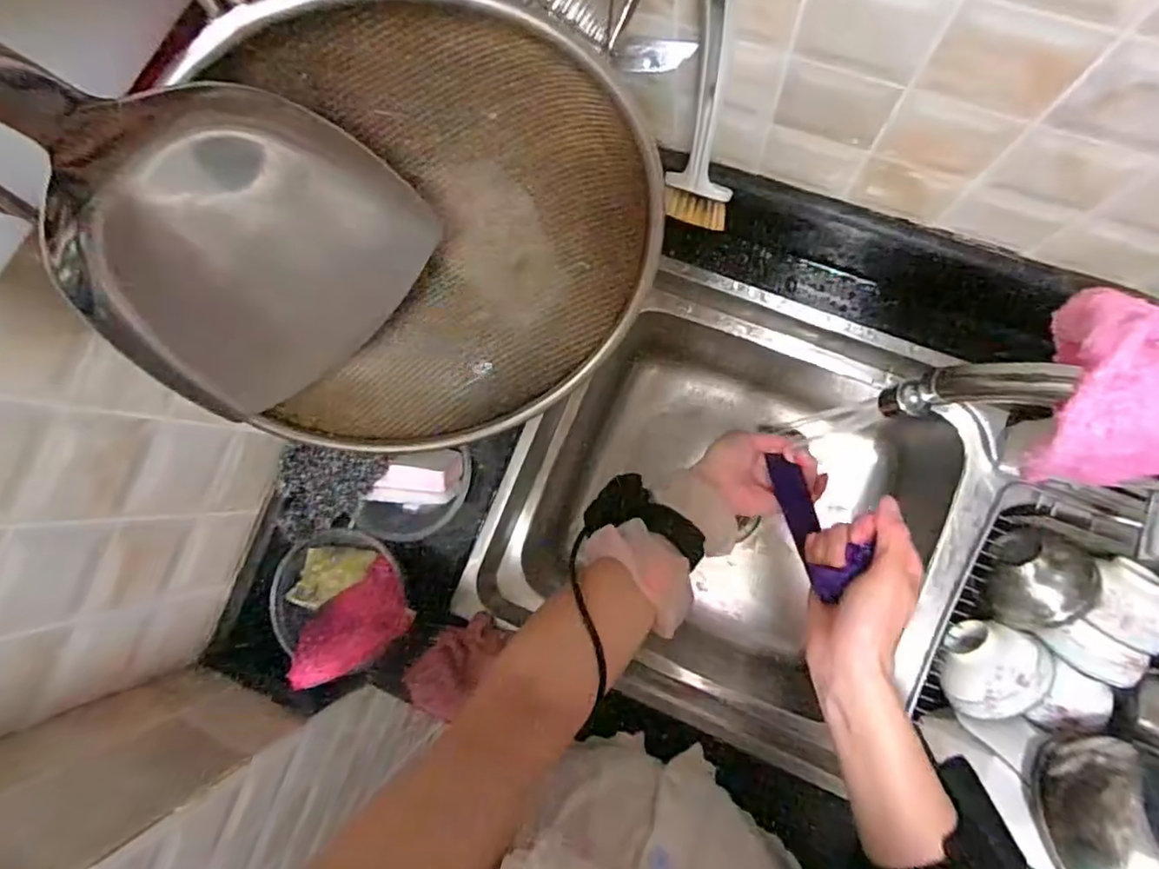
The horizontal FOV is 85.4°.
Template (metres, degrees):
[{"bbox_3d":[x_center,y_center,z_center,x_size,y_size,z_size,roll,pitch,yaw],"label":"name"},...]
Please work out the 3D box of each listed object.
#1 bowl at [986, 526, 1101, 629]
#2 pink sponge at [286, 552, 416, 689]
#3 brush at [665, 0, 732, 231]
[{"bbox_3d":[0.469,0.148,0.632,0.093,0.052,0.099,-1,85,8],"label":"bowl"},{"bbox_3d":[-0.204,0.170,0.578,0.131,0.022,0.092,-32,39,13],"label":"pink sponge"},{"bbox_3d":[0.083,-0.207,0.420,0.048,0.210,0.051,-1,85,8],"label":"brush"}]

